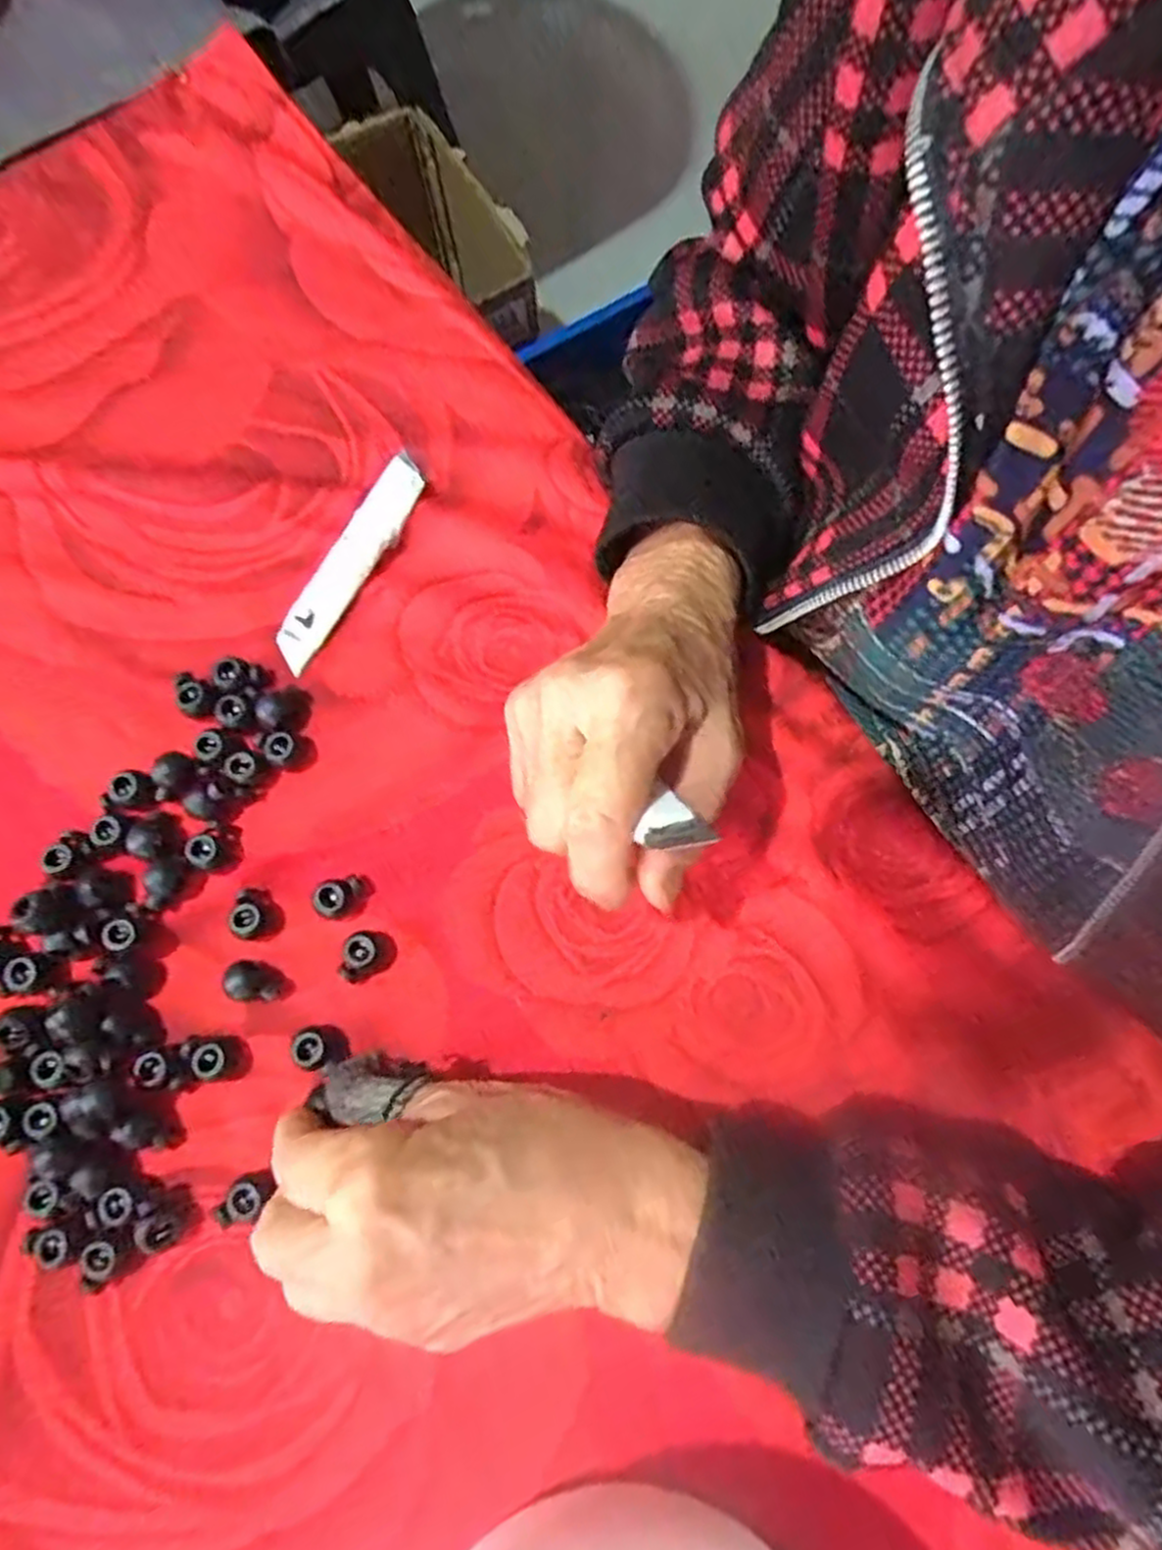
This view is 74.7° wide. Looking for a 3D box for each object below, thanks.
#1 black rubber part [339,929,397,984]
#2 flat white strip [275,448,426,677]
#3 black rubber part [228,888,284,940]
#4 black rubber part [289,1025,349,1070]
[{"bbox_3d":[-0.081,0.070,0.289,0.017,0.010,0.020,13,76,3],"label":"black rubber part"},{"bbox_3d":[-0.098,-0.092,0.322,0.019,0.007,0.102,30,78,7],"label":"flat white strip"},{"bbox_3d":[-0.124,0.053,0.291,0.016,0.008,0.019,-1,75,0],"label":"black rubber part"},{"bbox_3d":[-0.096,0.100,0.280,0.018,0.010,0.015,-13,76,-3],"label":"black rubber part"}]

